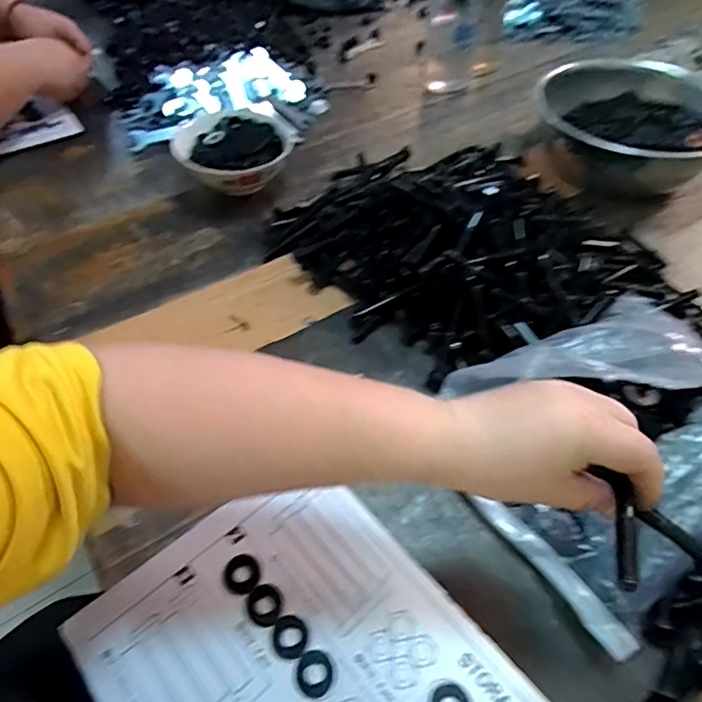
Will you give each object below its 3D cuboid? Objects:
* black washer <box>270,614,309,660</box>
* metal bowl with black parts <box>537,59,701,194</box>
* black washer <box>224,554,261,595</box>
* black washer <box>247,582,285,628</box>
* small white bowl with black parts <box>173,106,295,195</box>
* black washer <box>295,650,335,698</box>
[{"bbox_3d":[-0.038,0.174,0.324,0.022,0.004,0.024,-34,59,-24],"label":"black washer"},{"bbox_3d":[0.353,-0.296,0.680,0.222,0.099,0.187,13,53,10],"label":"metal bowl with black parts"},{"bbox_3d":[-0.071,0.145,0.347,0.023,0.004,0.025,0,52,0],"label":"black washer"},{"bbox_3d":[-0.054,0.160,0.335,0.022,0.004,0.025,-18,54,-14],"label":"black washer"},{"bbox_3d":[-0.137,-0.243,0.661,0.145,0.053,0.136,0,52,0],"label":"small white bowl with black parts"},{"bbox_3d":[-0.021,0.189,0.313,0.022,0.004,0.024,0,52,0],"label":"black washer"}]

